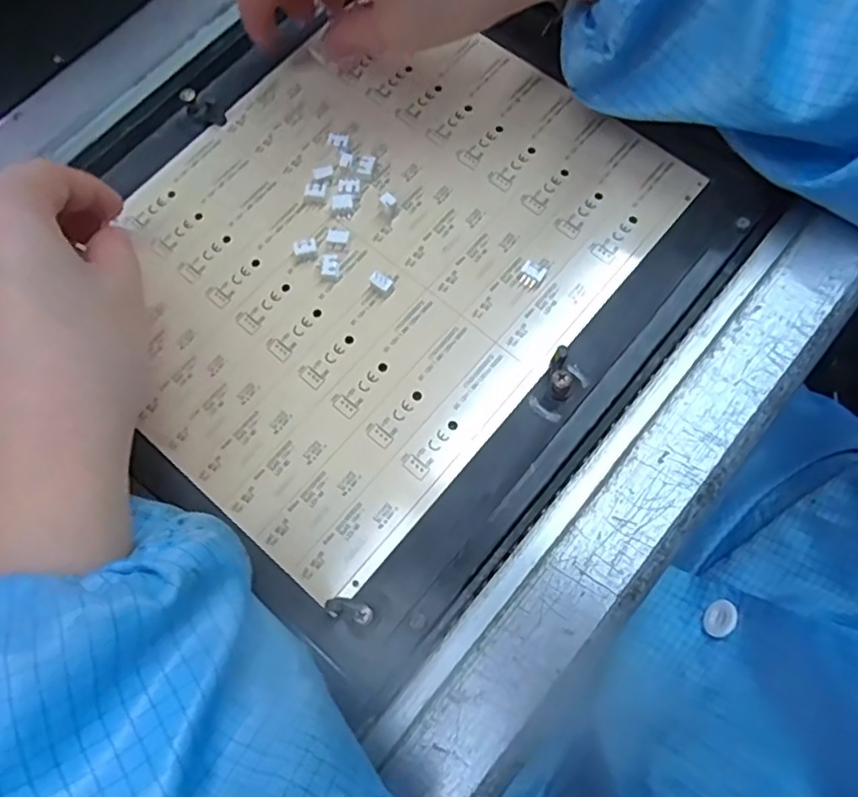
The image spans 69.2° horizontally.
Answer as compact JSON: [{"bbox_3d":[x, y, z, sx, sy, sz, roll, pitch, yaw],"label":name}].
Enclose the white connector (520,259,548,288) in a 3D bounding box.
[{"bbox_3d":[0.047,-0.056,0.281,0.011,0.005,0.011,25,76,9],"label":"white connector"}]

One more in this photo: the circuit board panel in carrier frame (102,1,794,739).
[{"bbox_3d":[-0.021,-0.066,0.285,0.253,0.012,0.279,40,79,12],"label":"circuit board panel in carrier frame"}]

